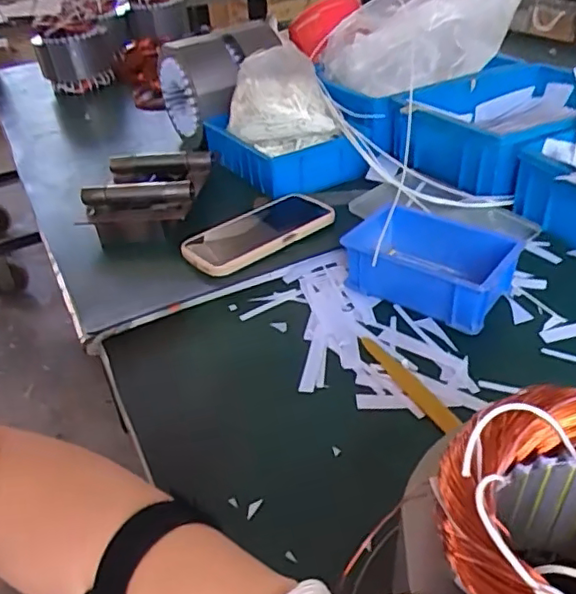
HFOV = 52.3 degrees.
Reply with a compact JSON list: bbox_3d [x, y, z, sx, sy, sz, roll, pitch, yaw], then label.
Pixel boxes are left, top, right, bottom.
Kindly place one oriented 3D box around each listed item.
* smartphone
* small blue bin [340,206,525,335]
[{"bbox_3d":[-0.031,-0.073,0.654,0.173,0.016,0.083,-30,42,-30],"label":"smartphone"},{"bbox_3d":[0.132,-0.035,0.554,0.144,0.060,0.104,19,43,31],"label":"small blue bin"}]

